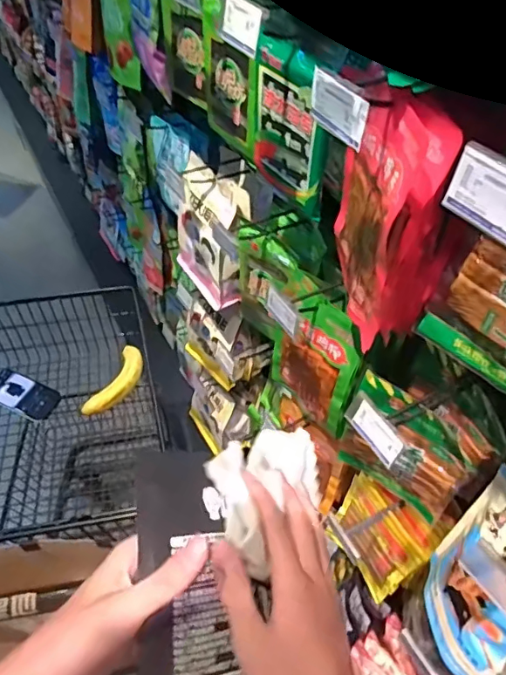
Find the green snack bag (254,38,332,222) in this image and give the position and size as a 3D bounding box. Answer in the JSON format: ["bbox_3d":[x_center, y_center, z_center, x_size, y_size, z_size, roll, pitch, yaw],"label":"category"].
[{"bbox_3d":[0.045,-0.258,0.614,0.039,0.173,0.135,-18,51,-15],"label":"green snack bag"}]

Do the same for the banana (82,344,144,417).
[{"bbox_3d":[-0.281,0.093,1.061,0.066,0.031,0.183,18,51,15],"label":"banana"}]

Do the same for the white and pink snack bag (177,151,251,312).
[{"bbox_3d":[-0.080,-0.196,0.975,0.085,0.239,0.173,-20,52,-17],"label":"white and pink snack bag"}]

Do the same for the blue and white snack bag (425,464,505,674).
[{"bbox_3d":[0.272,0.274,0.581,0.071,0.238,0.201,5,49,4],"label":"blue and white snack bag"}]

